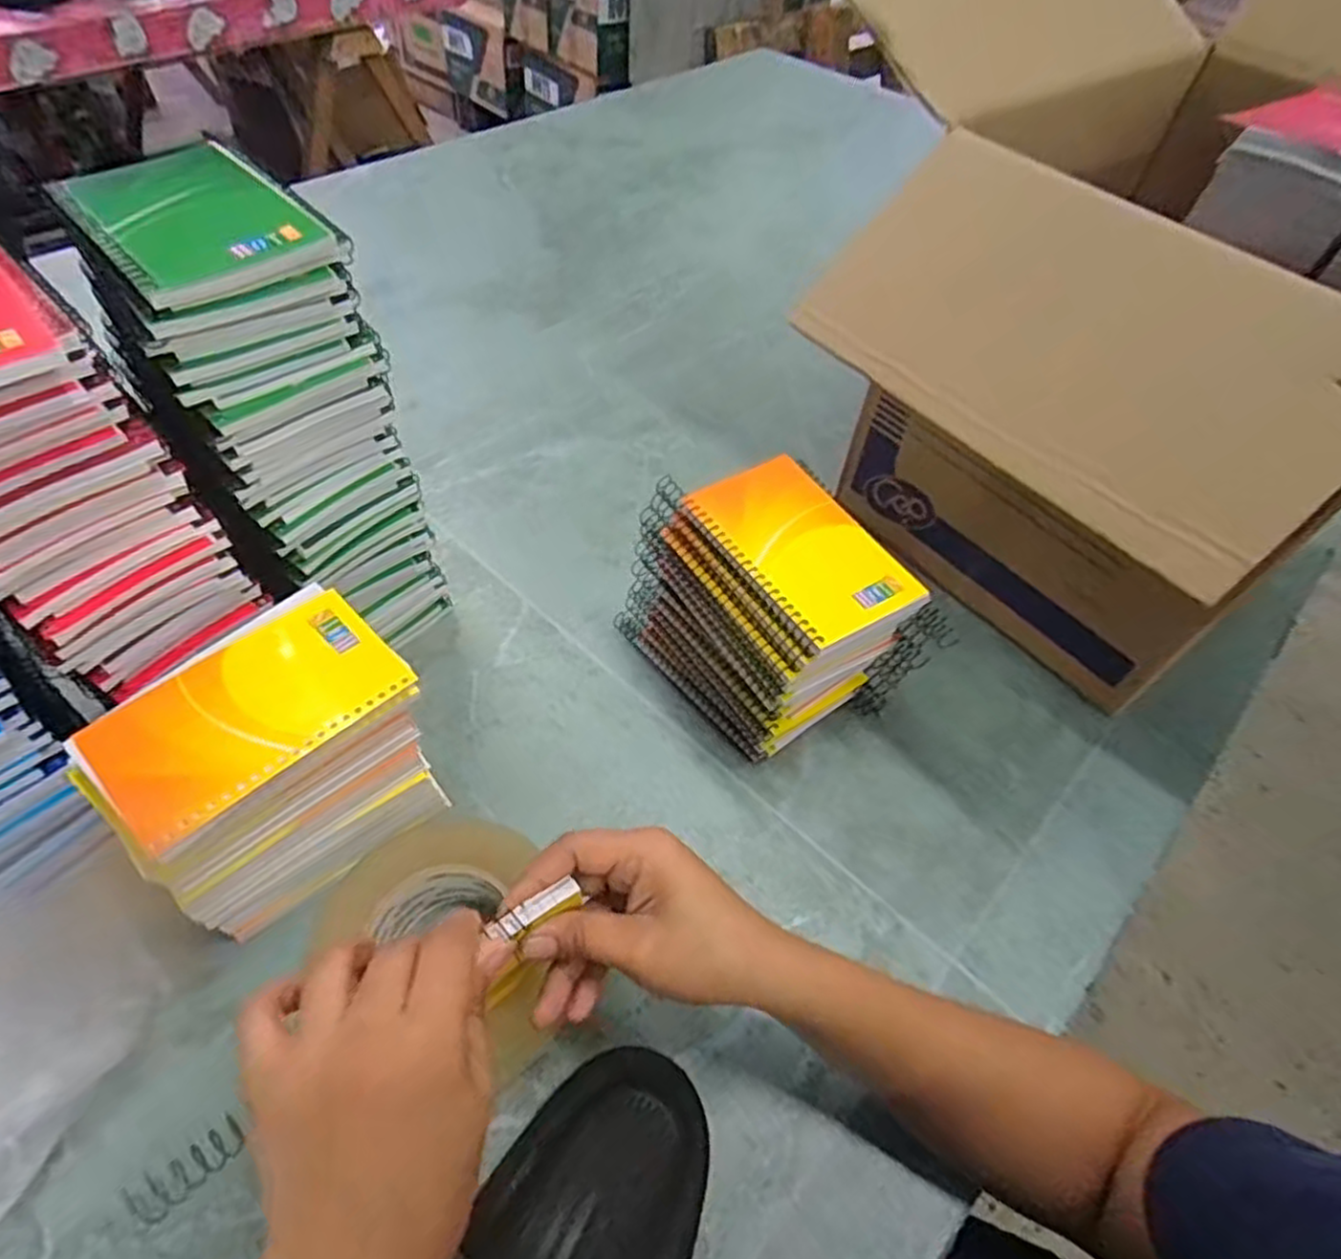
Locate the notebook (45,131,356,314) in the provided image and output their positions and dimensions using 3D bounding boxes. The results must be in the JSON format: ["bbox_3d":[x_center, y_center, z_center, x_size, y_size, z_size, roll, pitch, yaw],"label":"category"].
[{"bbox_3d":[-0.221,-0.193,0.344,0.091,0.013,0.128,-35,63,-27],"label":"notebook"}]

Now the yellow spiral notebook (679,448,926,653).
[{"bbox_3d":[0.074,-0.048,0.420,0.081,0.012,0.125,-25,58,-20],"label":"yellow spiral notebook"}]

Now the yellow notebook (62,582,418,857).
[{"bbox_3d":[-0.199,0.034,0.350,0.084,0.004,0.129,39,60,24],"label":"yellow notebook"}]

